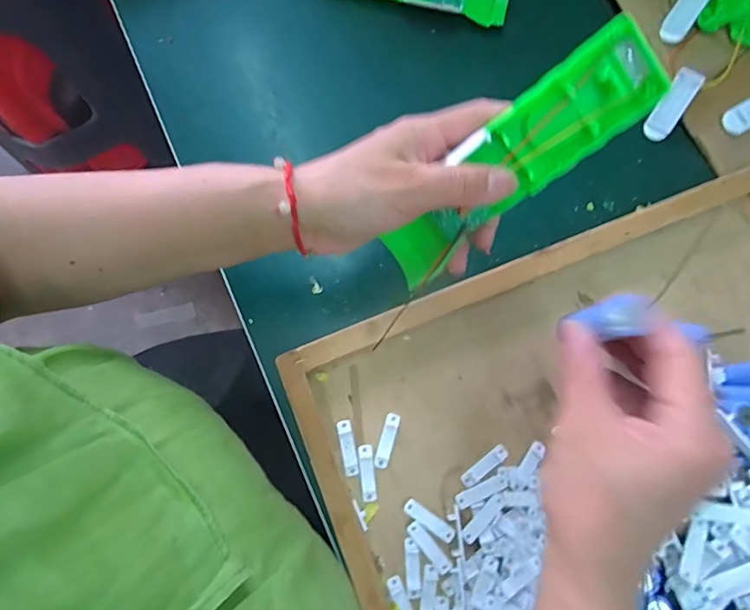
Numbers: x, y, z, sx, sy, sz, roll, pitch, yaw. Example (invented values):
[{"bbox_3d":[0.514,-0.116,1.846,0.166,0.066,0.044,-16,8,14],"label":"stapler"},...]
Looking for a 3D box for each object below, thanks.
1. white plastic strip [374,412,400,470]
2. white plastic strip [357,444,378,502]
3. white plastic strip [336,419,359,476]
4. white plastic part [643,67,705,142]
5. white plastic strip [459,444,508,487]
[{"bbox_3d":[0.008,0.095,0.349,0.010,0.004,0.038,16,77,2],"label":"white plastic strip"},{"bbox_3d":[-0.005,0.116,0.343,0.011,0.004,0.037,-7,78,-3],"label":"white plastic strip"},{"bbox_3d":[-0.019,0.100,0.346,0.010,0.004,0.038,-11,78,-4],"label":"white plastic strip"},{"bbox_3d":[0.244,-0.163,0.405,0.021,0.007,0.061,34,93,6],"label":"white plastic part"},{"bbox_3d":[0.077,0.113,0.347,0.038,0.004,0.009,-35,80,-9],"label":"white plastic strip"}]

